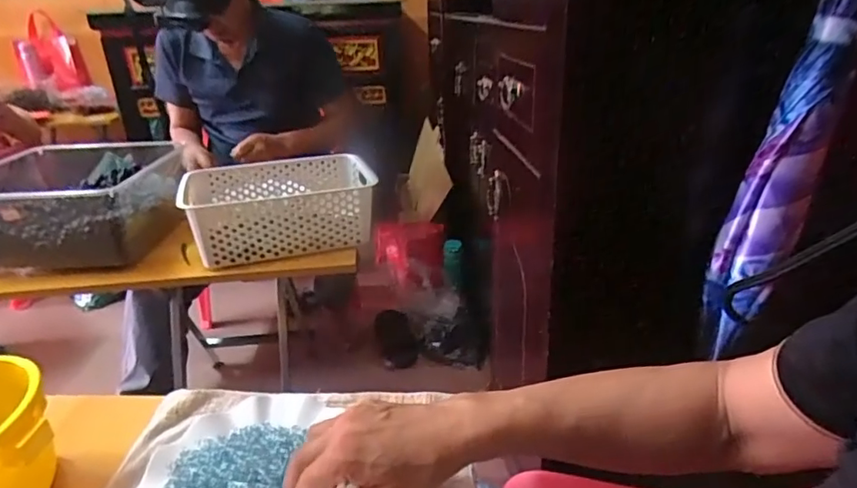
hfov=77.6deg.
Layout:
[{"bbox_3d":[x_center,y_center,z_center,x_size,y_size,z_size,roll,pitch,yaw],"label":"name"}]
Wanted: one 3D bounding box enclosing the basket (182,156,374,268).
[{"bbox_3d":[-0.255,-0.064,0.927,0.301,0.106,0.205,-10,25,-16],"label":"basket"}]

